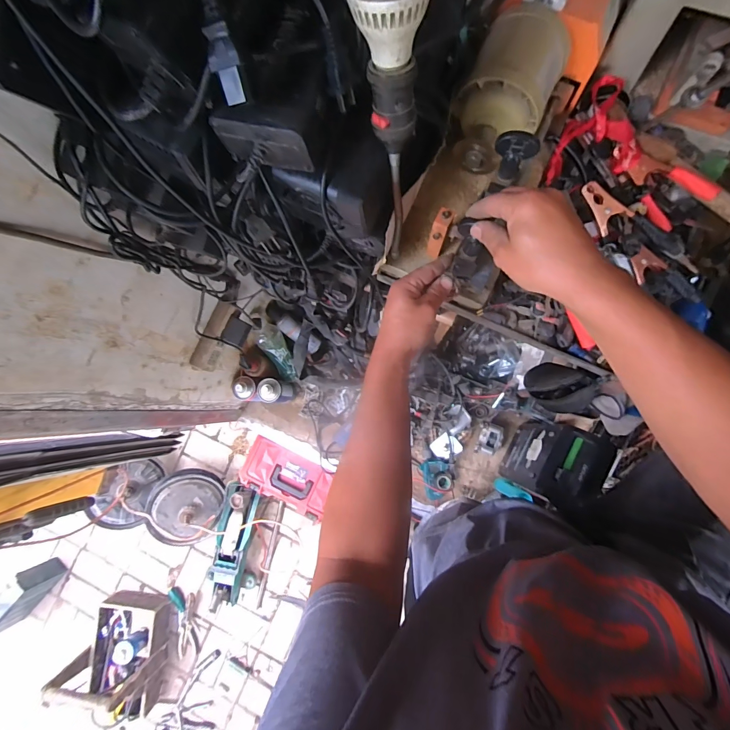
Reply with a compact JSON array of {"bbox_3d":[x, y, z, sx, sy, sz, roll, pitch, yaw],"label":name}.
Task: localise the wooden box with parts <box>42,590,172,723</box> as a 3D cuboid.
[{"bbox_3d":[-0.881,1.053,1.253,0.288,0.228,0.381,0,83,6],"label":"wooden box with parts"}]

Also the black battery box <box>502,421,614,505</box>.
[{"bbox_3d":[0.426,0.225,0.849,0.093,0.289,0.160,26,86,8],"label":"black battery box"}]

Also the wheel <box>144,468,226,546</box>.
[{"bbox_3d":[-0.644,0.515,1.308,0.272,0.107,0.254,-1,83,6],"label":"wheel"}]

